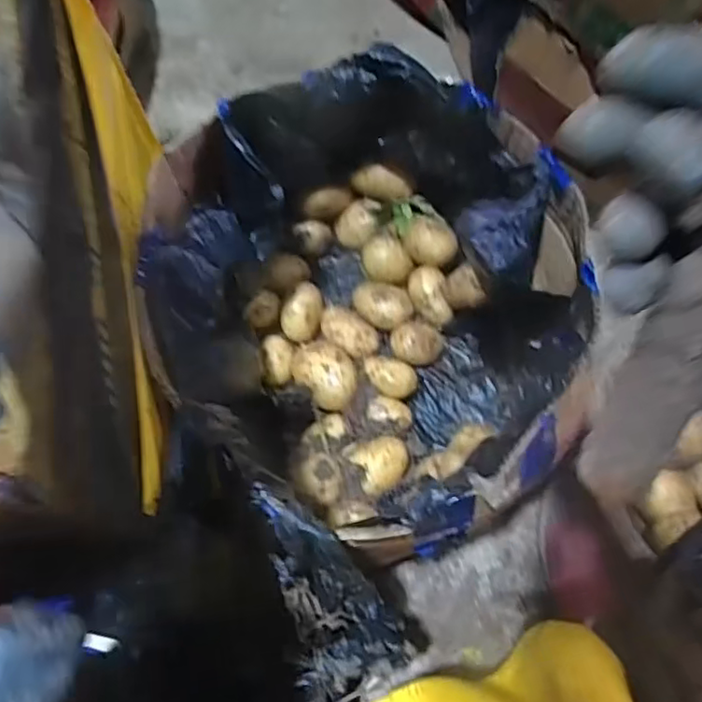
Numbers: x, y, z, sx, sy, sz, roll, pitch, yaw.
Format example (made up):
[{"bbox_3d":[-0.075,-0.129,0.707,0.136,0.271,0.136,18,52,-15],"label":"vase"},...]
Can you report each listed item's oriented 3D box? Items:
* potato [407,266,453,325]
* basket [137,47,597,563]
[{"bbox_3d":[0.099,-0.071,0.782,0.043,0.034,0.072,-13,68,-2],"label":"potato"},{"bbox_3d":[0.018,-0.031,0.682,0.385,0.313,0.440,-33,70,-10],"label":"basket"}]

